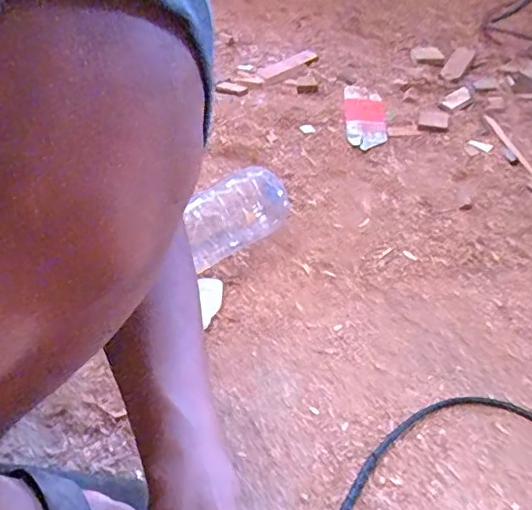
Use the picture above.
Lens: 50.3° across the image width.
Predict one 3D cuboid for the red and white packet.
[{"bbox_3d":[0.166,-0.239,0.958,0.063,0.013,0.191,2,43,2],"label":"red and white packet"}]

